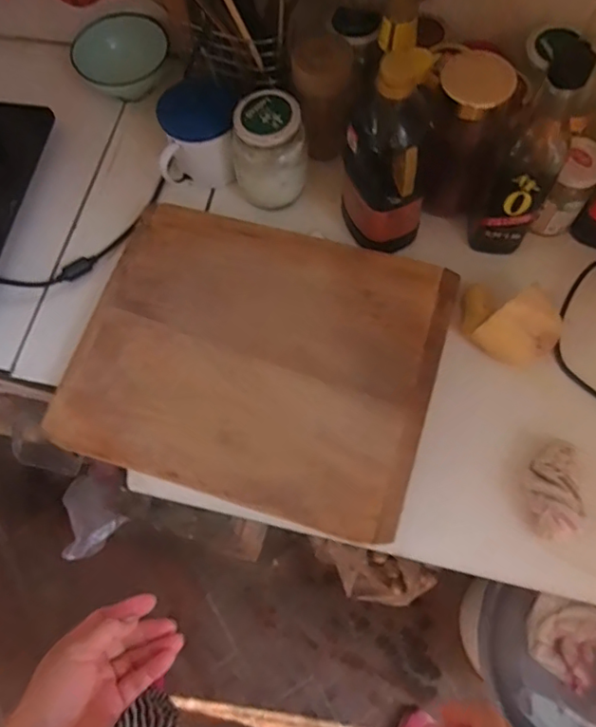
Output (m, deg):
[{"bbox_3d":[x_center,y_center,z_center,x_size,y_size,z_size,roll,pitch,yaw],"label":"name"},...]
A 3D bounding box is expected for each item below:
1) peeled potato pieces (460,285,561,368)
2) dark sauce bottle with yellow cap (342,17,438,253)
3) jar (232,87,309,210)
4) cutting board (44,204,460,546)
[{"bbox_3d":[0.228,-0.041,0.606,0.101,0.056,0.088,27,72,13],"label":"peeled potato pieces"},{"bbox_3d":[0.092,-0.211,0.566,0.089,0.250,0.070,9,69,6],"label":"dark sauce bottle with yellow cap"},{"bbox_3d":[-0.032,-0.243,0.651,0.083,0.115,0.071,-5,68,1],"label":"jar"},{"bbox_3d":[-0.046,-0.010,0.594,0.367,0.029,0.301,16,70,9],"label":"cutting board"}]

